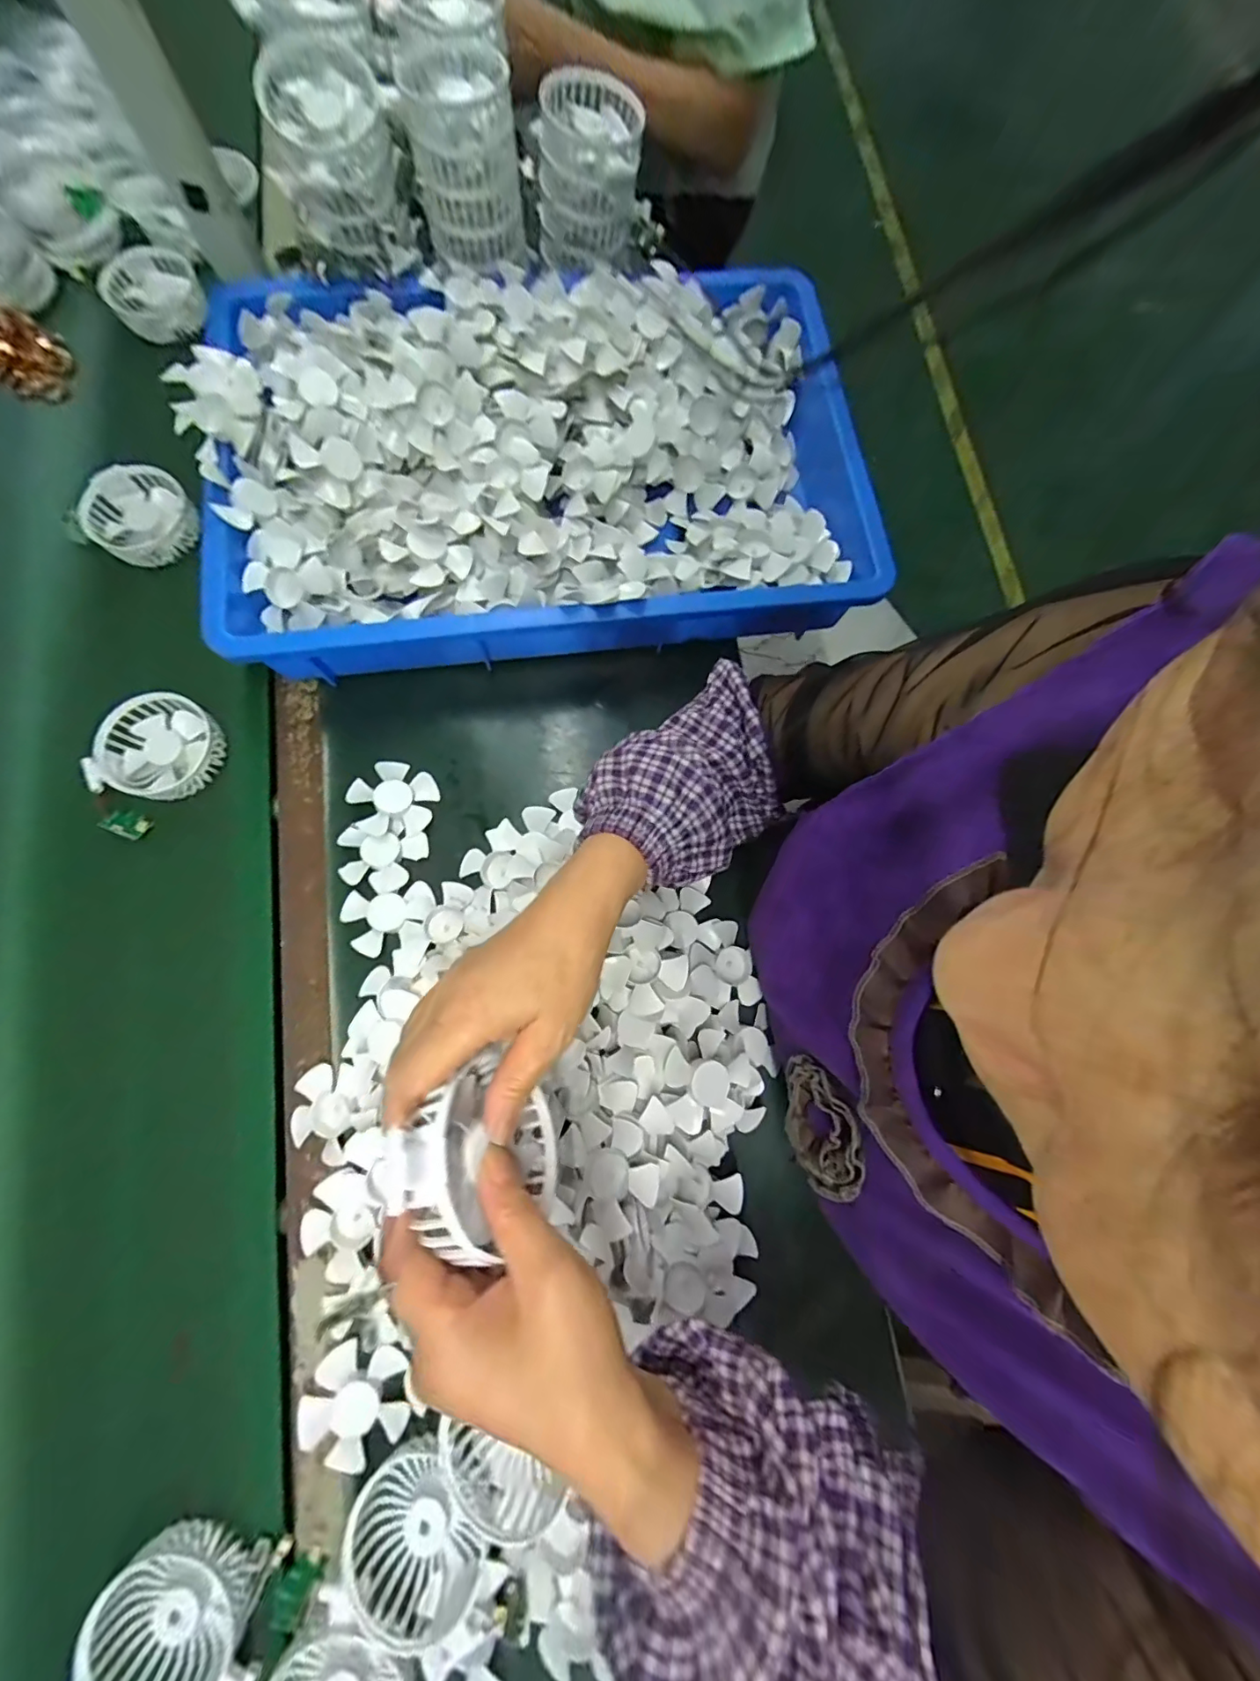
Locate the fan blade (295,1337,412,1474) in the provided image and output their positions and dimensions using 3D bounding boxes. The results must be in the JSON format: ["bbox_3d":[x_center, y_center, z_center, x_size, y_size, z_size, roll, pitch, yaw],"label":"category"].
[{"bbox_3d":[-0.188,0.390,0.362,0.068,0.015,0.067,18,78,3],"label":"fan blade"}]

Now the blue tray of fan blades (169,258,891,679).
[{"bbox_3d":[-0.076,-0.348,0.491,0.558,0.092,0.368,-8,78,-3],"label":"blue tray of fan blades"}]

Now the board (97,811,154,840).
[{"bbox_3d":[-0.425,-0.015,0.450,0.030,0.004,0.022,31,82,-23],"label":"board"}]

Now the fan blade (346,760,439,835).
[{"bbox_3d":[-0.205,-0.036,0.458,0.068,0.013,0.066,0,78,-1],"label":"fan blade"}]

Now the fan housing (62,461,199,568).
[{"bbox_3d":[-0.466,-0.308,0.506,0.118,0.030,0.088,27,78,5],"label":"fan housing"}]

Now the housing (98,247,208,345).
[{"bbox_3d":[-0.510,-0.587,0.570,0.095,0.025,0.097,0,78,-1],"label":"housing"}]

